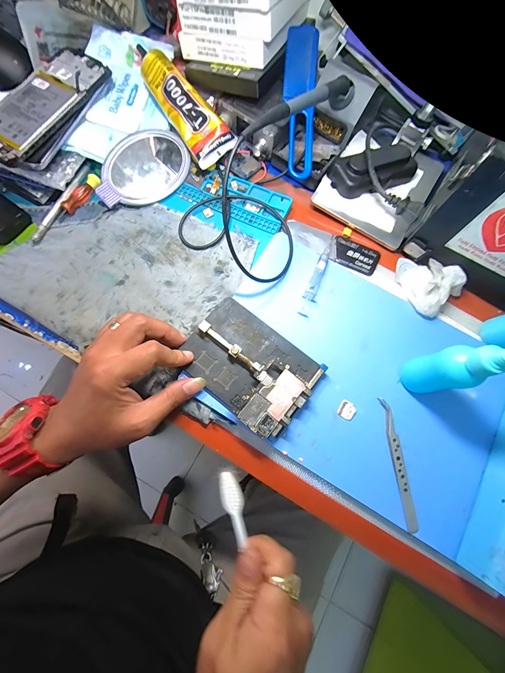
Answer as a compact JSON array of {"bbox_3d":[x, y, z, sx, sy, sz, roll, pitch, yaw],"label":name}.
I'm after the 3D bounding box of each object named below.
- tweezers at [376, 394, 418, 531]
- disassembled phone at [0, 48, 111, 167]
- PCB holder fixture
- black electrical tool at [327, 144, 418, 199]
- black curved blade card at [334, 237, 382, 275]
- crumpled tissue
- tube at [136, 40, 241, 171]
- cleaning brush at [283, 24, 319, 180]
[{"bbox_3d":[0.139,0.119,0.264,0.013,0.006,0.117,-6,76,-2],"label":"tweezers"},{"bbox_3d":[-0.239,-0.264,0.312,0.079,0.015,0.166,27,74,5],"label":"disassembled phone"},{"bbox_3d":[-0.003,0.028,0.274,0.126,0.020,0.089,36,78,8],"label":"PCB holder fixture"},{"bbox_3d":[0.154,-0.204,0.338,0.109,0.032,0.058,-25,78,-7],"label":"black electrical tool"},{"bbox_3d":[0.122,-0.094,0.327,0.056,0.004,0.035,23,77,5],"label":"black curved blade card"},{"bbox_3d":[0.192,-0.062,0.308,0.060,0.023,0.068,-36,79,-9],"label":"crumpled tissue"},{"bbox_3d":[-0.084,-0.276,0.338,0.052,0.027,0.144,-39,92,-9],"label":"tube"},{"bbox_3d":[0.057,-0.289,0.341,0.040,0.009,0.191,4,87,-4],"label":"cleaning brush"}]

